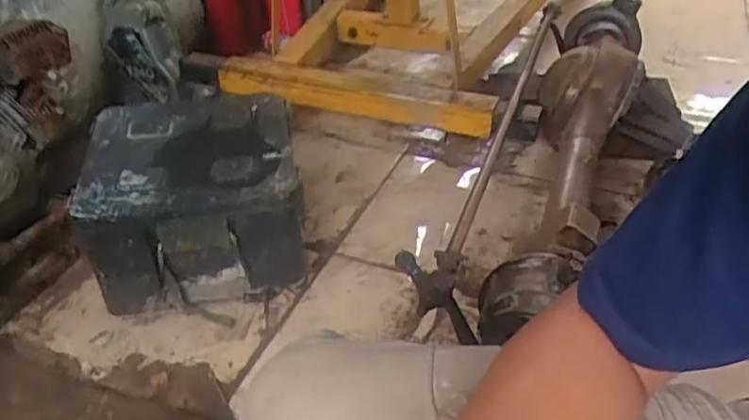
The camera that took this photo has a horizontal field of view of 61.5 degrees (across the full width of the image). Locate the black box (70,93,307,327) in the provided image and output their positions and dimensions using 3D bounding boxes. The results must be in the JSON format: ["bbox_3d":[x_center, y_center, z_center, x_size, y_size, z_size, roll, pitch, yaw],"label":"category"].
[{"bbox_3d":[-0.321,-0.013,1.178,0.358,0.246,0.346,-4,37,-6],"label":"black box"}]

